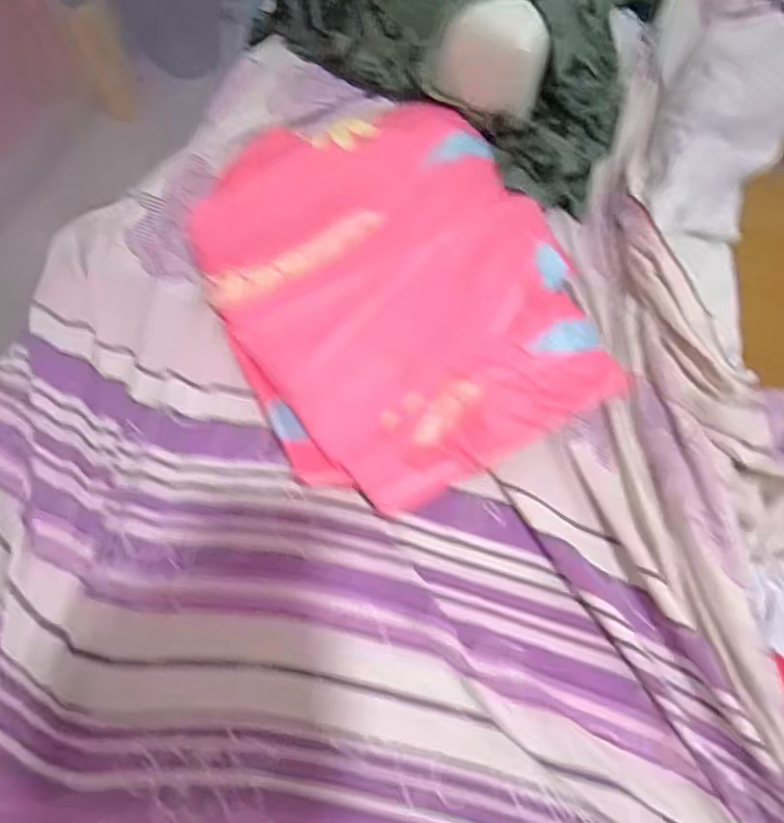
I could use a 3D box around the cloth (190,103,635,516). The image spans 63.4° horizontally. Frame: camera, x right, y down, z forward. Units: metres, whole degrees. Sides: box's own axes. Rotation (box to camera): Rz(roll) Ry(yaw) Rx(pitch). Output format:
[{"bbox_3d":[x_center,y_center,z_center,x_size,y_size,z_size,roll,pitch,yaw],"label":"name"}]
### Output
[{"bbox_3d":[0.010,-0.132,0.644,0.346,0.076,0.394,-26,71,-11],"label":"cloth"}]

